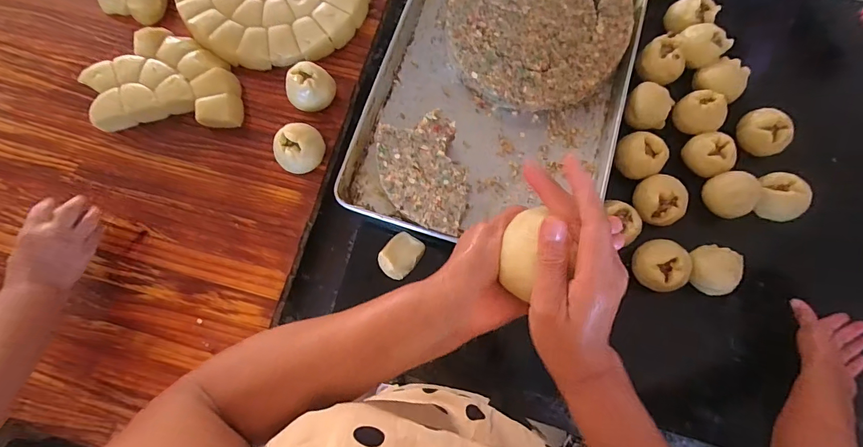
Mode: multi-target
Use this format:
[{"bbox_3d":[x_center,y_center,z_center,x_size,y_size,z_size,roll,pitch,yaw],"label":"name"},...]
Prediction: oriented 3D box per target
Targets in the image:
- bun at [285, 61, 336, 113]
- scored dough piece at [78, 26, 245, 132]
[{"bbox_3d":[-0.192,-0.213,0.646,0.071,0.058,0.065,0,77,1],"label":"bun"},{"bbox_3d":[-0.435,-0.238,0.665,0.241,0.047,0.172,-2,77,0],"label":"scored dough piece"}]

